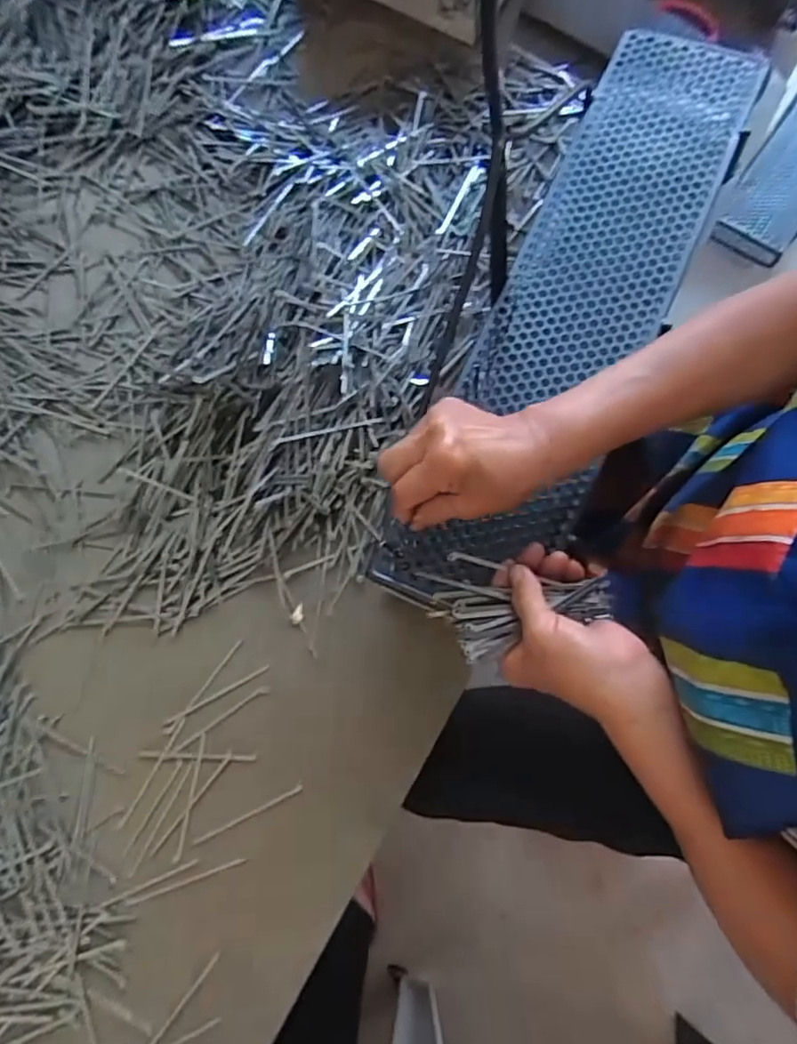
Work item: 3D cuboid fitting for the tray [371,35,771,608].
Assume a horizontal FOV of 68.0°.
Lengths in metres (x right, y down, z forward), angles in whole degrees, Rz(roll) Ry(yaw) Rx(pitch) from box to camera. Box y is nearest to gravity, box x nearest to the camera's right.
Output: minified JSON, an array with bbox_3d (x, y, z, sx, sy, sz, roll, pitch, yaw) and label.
[{"bbox_3d":[0.161,-0.197,0.525,0.143,0.017,0.584,23,81,12],"label":"tray"}]

